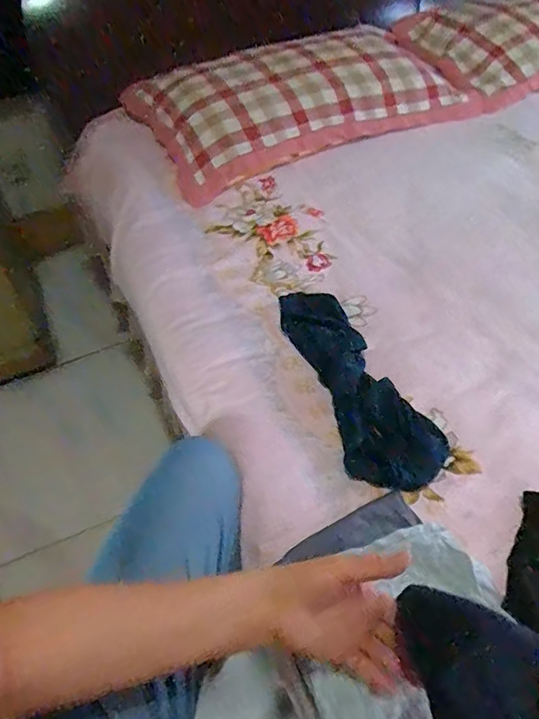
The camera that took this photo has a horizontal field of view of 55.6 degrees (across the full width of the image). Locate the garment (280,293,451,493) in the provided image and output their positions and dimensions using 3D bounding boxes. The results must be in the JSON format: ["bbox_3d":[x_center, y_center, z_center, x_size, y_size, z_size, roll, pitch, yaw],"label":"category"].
[{"bbox_3d":[0.113,0.021,0.754,0.129,0.027,0.375,-20,53,-13],"label":"garment"}]

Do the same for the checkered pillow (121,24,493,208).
[{"bbox_3d":[0.086,-0.597,1.168,0.762,0.130,0.365,-19,52,-12],"label":"checkered pillow"}]

